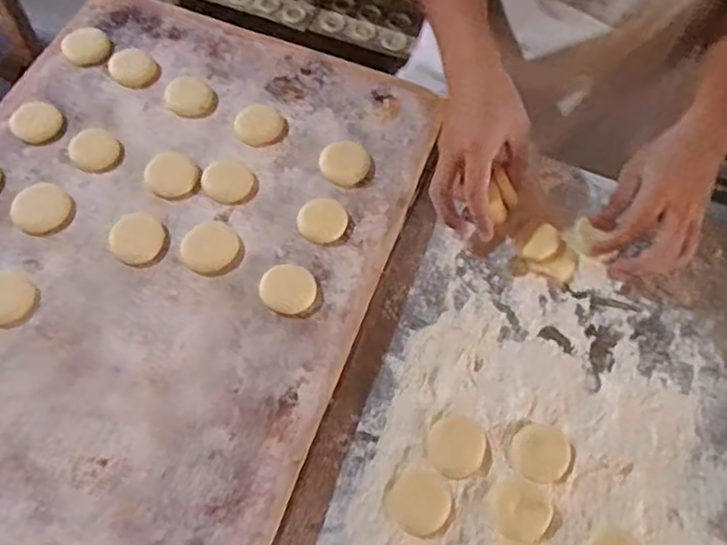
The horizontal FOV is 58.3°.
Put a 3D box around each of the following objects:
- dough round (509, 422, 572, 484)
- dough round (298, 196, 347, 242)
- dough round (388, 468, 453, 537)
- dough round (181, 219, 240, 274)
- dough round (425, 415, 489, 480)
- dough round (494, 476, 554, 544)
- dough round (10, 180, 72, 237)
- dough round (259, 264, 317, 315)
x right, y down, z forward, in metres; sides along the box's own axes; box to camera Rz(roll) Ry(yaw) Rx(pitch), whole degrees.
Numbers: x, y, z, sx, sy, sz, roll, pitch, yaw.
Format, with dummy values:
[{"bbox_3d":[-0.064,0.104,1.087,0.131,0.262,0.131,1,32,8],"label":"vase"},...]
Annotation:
[{"bbox_3d":[0.151,0.155,0.558,0.047,0.009,0.049,2,63,-3],"label":"dough round"},{"bbox_3d":[-0.039,-0.051,0.625,0.044,0.008,0.046,2,63,-3],"label":"dough round"},{"bbox_3d":[0.047,0.190,0.538,0.049,0.004,0.050,26,64,9],"label":"dough round"},{"bbox_3d":[-0.142,-0.024,0.606,0.049,0.005,0.055,27,64,10],"label":"dough round"},{"bbox_3d":[0.079,0.148,0.556,0.048,0.004,0.051,26,64,9],"label":"dough round"},{"bbox_3d":[0.132,0.194,0.533,0.045,0.009,0.046,29,65,11],"label":"dough round"},{"bbox_3d":[-0.304,-0.061,0.613,0.051,0.007,0.052,2,63,-3],"label":"dough round"},{"bbox_3d":[-0.068,0.014,0.591,0.050,0.005,0.049,2,63,-3],"label":"dough round"}]

